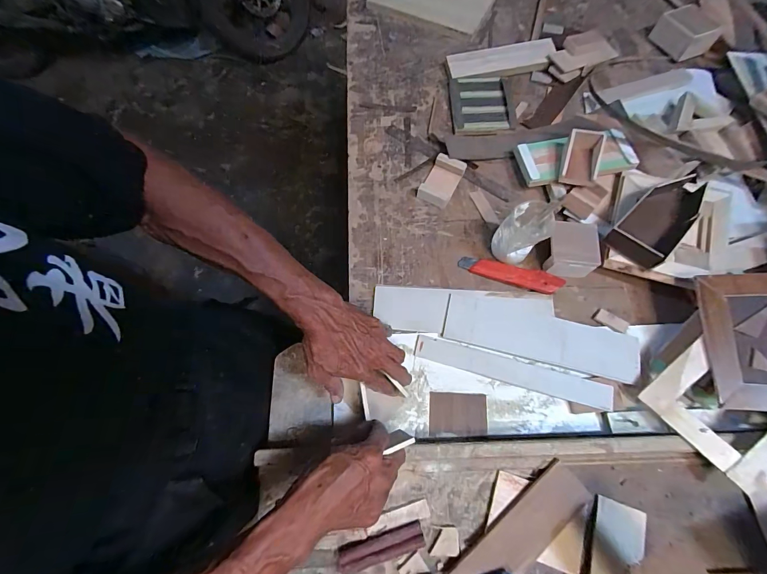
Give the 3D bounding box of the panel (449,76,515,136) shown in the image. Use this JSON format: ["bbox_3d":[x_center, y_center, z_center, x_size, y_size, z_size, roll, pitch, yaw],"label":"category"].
[{"bbox_3d":[0.178,-0.332,0.632,0.108,0.018,0.129,0,69,0],"label":"panel"}]

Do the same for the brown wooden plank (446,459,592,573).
[{"bbox_3d":[0.156,0.287,0.399,0.185,0.018,0.051,-36,73,-12],"label":"brown wooden plank"}]

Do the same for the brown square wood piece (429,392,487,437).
[{"bbox_3d":[0.100,0.171,0.462,0.076,0.006,0.055,2,69,1],"label":"brown square wood piece"}]

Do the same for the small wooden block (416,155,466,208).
[{"bbox_3d":[0.097,-0.177,0.575,0.051,0.022,0.083,27,72,10],"label":"small wooden block"}]

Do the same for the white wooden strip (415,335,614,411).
[{"bbox_3d":[0.171,0.113,0.472,0.256,0.014,0.033,15,74,8],"label":"white wooden strip"}]

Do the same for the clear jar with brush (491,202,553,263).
[{"bbox_3d":[0.198,-0.073,0.498,0.068,0.087,0.054,-37,73,-12],"label":"clear jar with brush"}]

